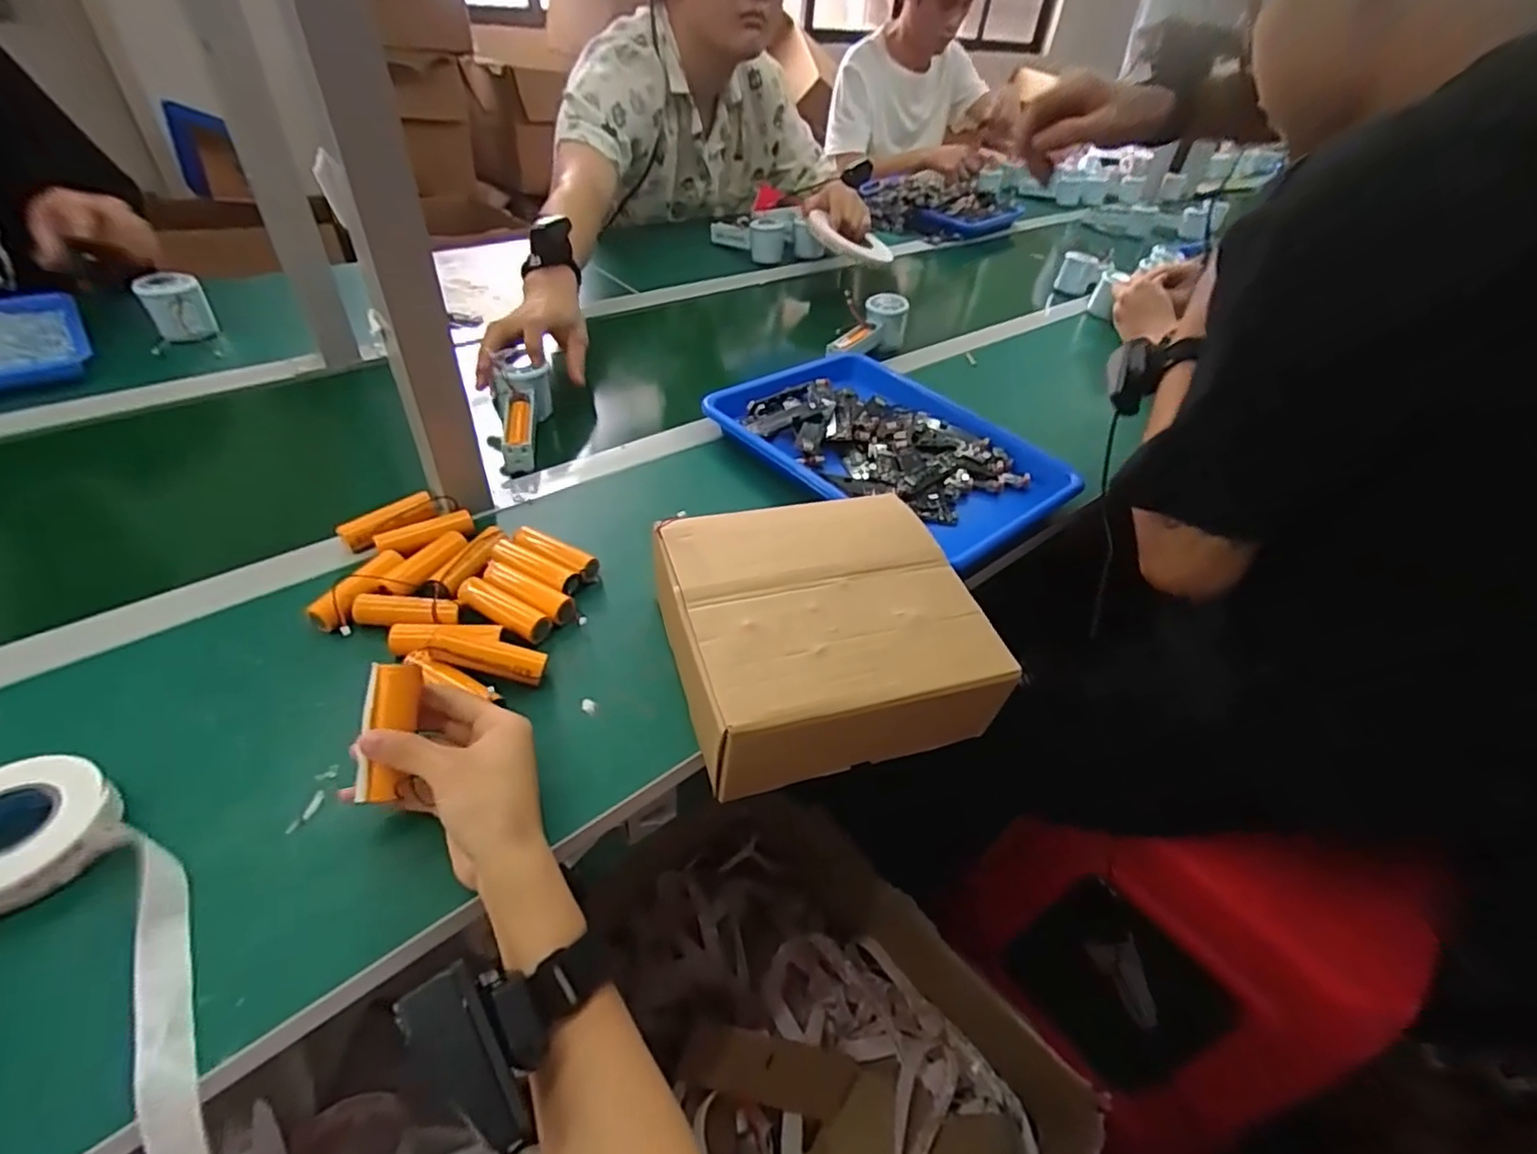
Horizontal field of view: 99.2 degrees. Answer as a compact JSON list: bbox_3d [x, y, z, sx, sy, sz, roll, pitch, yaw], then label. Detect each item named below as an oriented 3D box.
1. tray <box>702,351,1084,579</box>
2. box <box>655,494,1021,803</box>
[{"bbox_3d":[0.128,-0.135,0.682,0.260,0.035,0.329,-29,53,-33],"label":"tray"},{"bbox_3d":[0.030,0.034,0.444,0.200,0.068,0.185,-10,45,-18],"label":"box"}]

